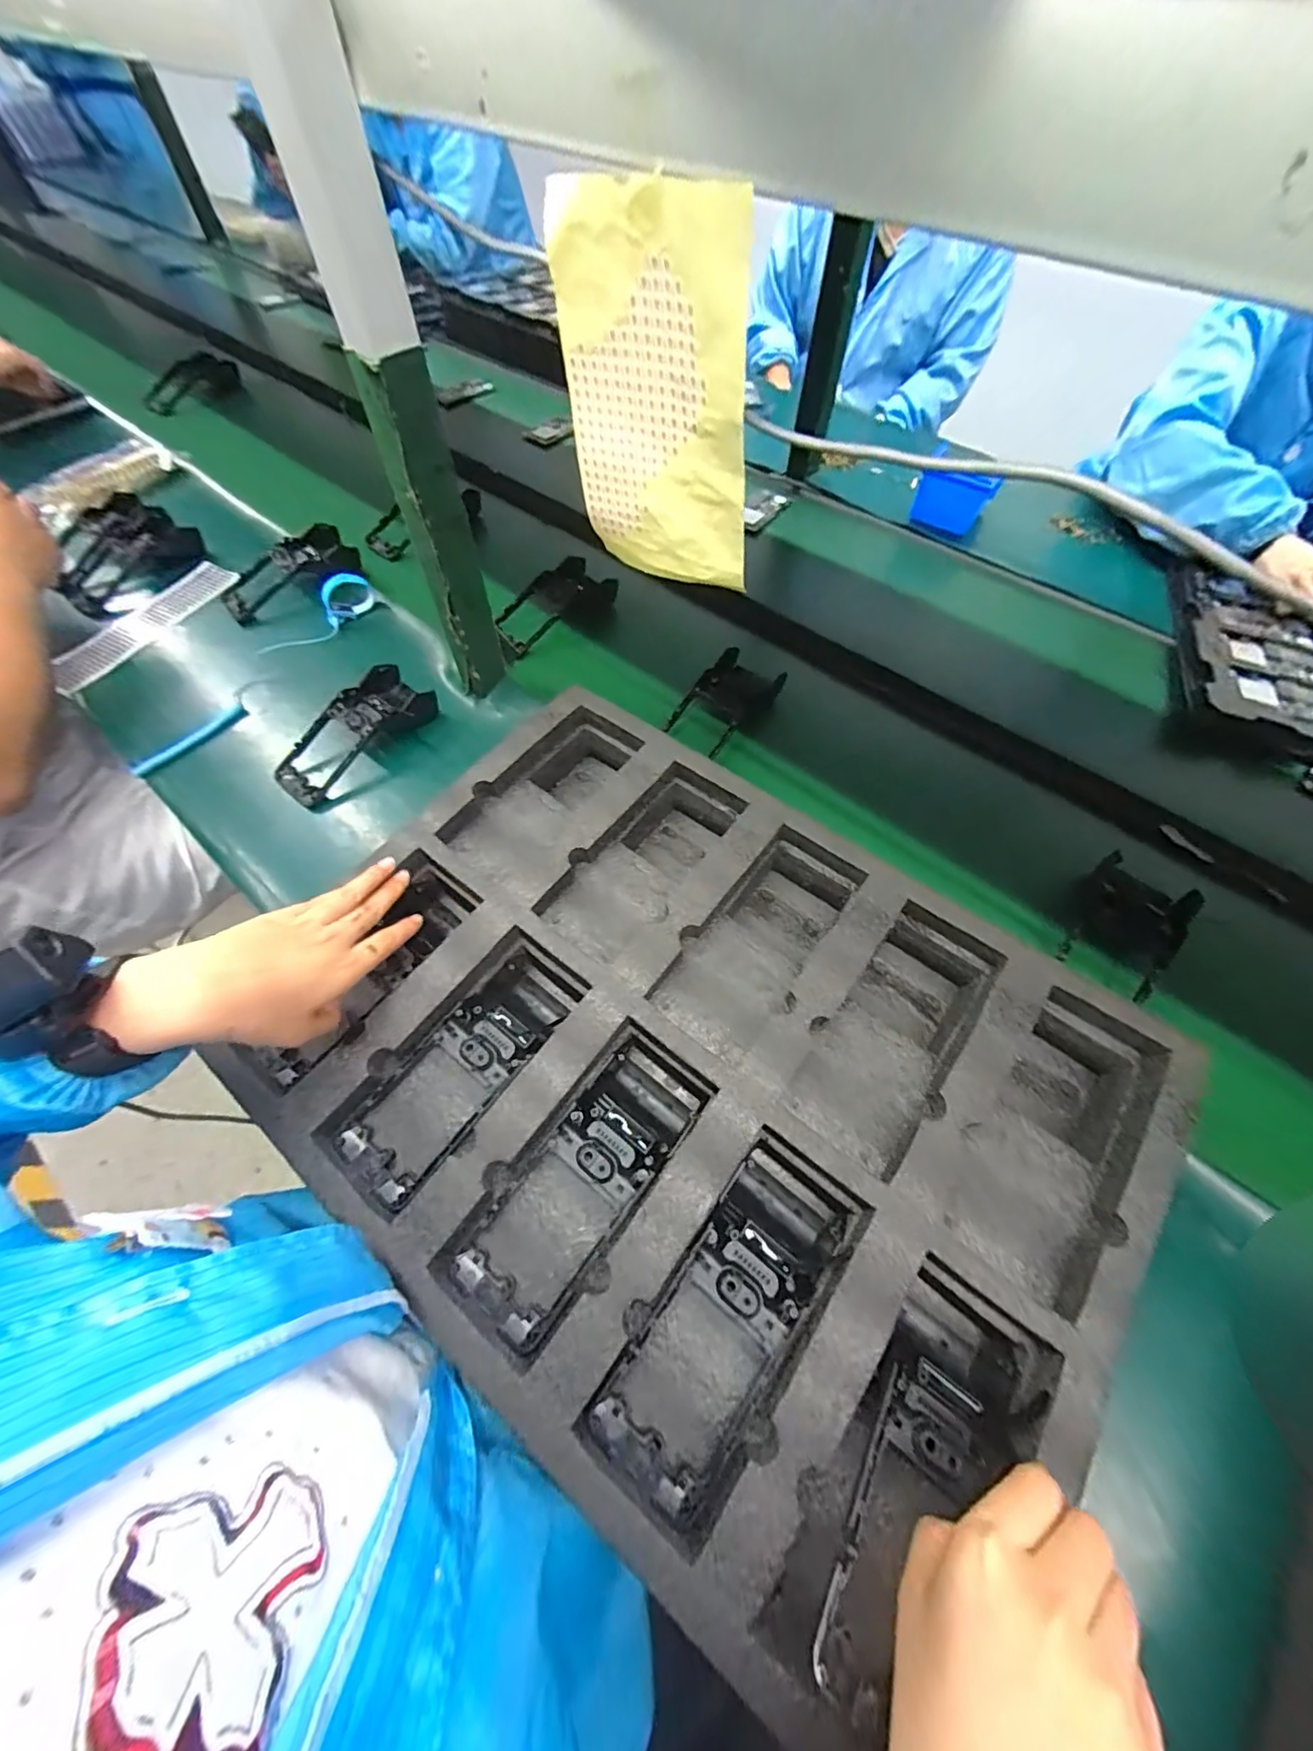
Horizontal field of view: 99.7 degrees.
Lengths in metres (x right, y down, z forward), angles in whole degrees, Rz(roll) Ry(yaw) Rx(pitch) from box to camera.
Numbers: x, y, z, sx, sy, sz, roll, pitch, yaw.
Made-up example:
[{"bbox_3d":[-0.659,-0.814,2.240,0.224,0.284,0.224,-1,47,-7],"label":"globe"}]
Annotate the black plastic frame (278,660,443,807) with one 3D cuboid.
[{"bbox_3d":[-0.334,-0.158,0.609,0.086,0.037,0.181,38,67,19],"label":"black plastic frame"}]

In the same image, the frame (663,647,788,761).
[{"bbox_3d":[0.078,-0.194,0.653,0.083,0.047,0.145,36,66,18],"label":"frame"}]

